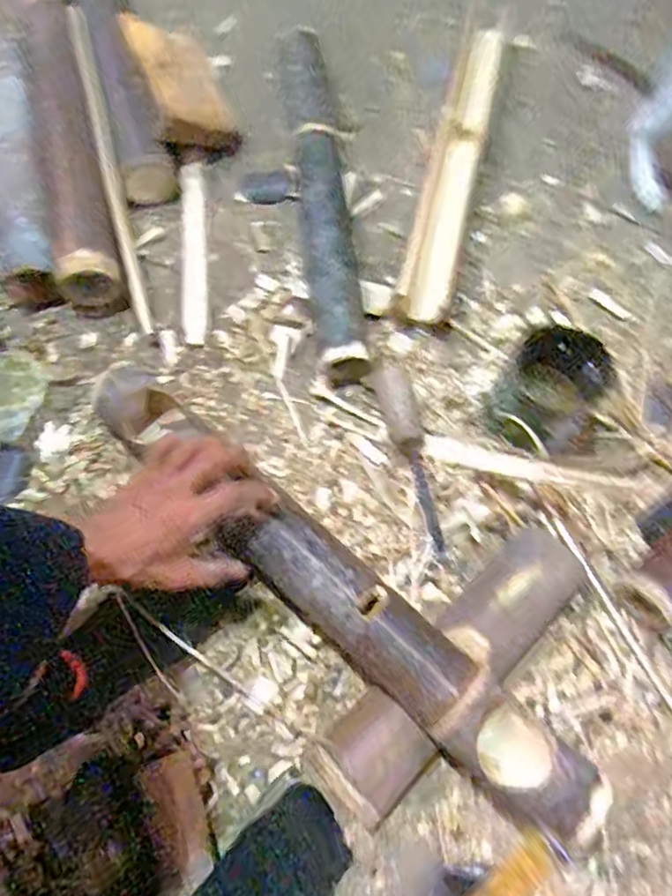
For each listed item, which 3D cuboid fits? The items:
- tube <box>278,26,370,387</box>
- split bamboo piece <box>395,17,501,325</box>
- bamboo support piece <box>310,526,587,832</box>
[{"bbox_3d":[-0.016,-0.326,0.730,0.067,0.053,0.509,-7,71,-3],"label":"tube"},{"bbox_3d":[0.154,-0.381,0.752,0.066,0.038,0.491,13,72,4],"label":"split bamboo piece"},{"bbox_3d":[0.114,0.211,0.553,0.315,0.060,0.095,-42,76,-13],"label":"bamboo support piece"}]

